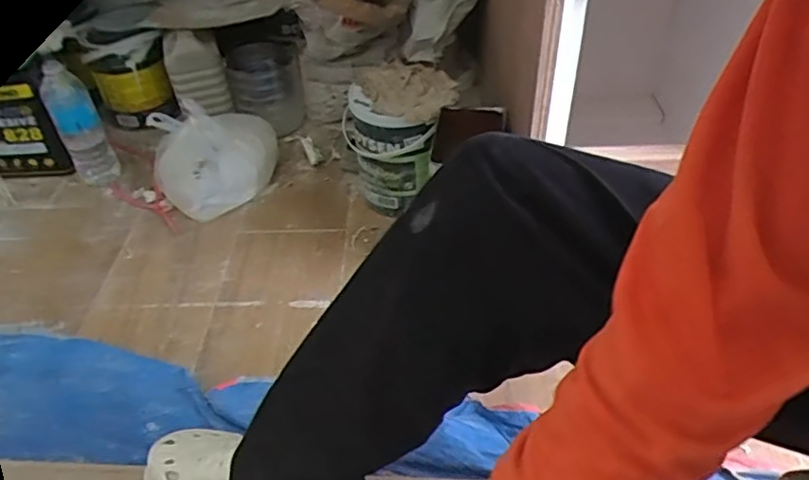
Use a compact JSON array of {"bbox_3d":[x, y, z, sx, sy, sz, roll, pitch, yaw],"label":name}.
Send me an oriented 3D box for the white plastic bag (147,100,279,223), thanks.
[{"bbox_3d":[-0.374,-0.176,1.195,0.237,0.136,0.255,-20,44,-18],"label":"white plastic bag"}]

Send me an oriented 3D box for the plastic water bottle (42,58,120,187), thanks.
[{"bbox_3d":[-0.640,-0.230,1.189,0.076,0.244,0.077,-24,45,-22],"label":"plastic water bottle"}]

